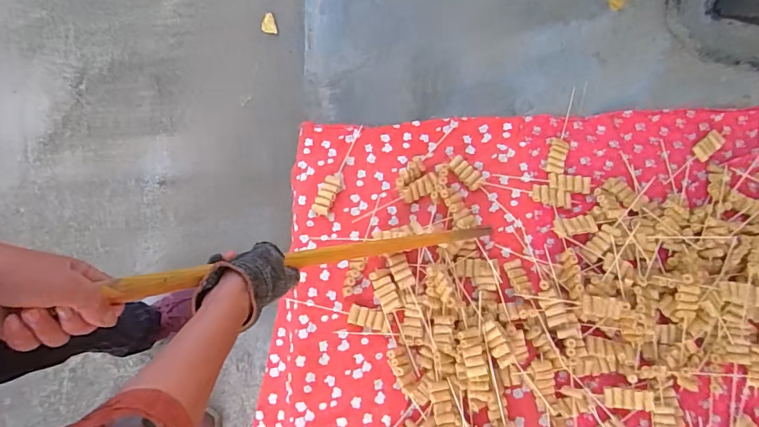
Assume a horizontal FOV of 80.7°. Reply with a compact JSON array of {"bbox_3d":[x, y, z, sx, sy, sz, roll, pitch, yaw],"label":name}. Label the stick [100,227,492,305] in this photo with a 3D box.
[{"bbox_3d":[-0.010,0.052,0.657,0.019,0.698,0.023,-30,73,39],"label":"stick"}]

